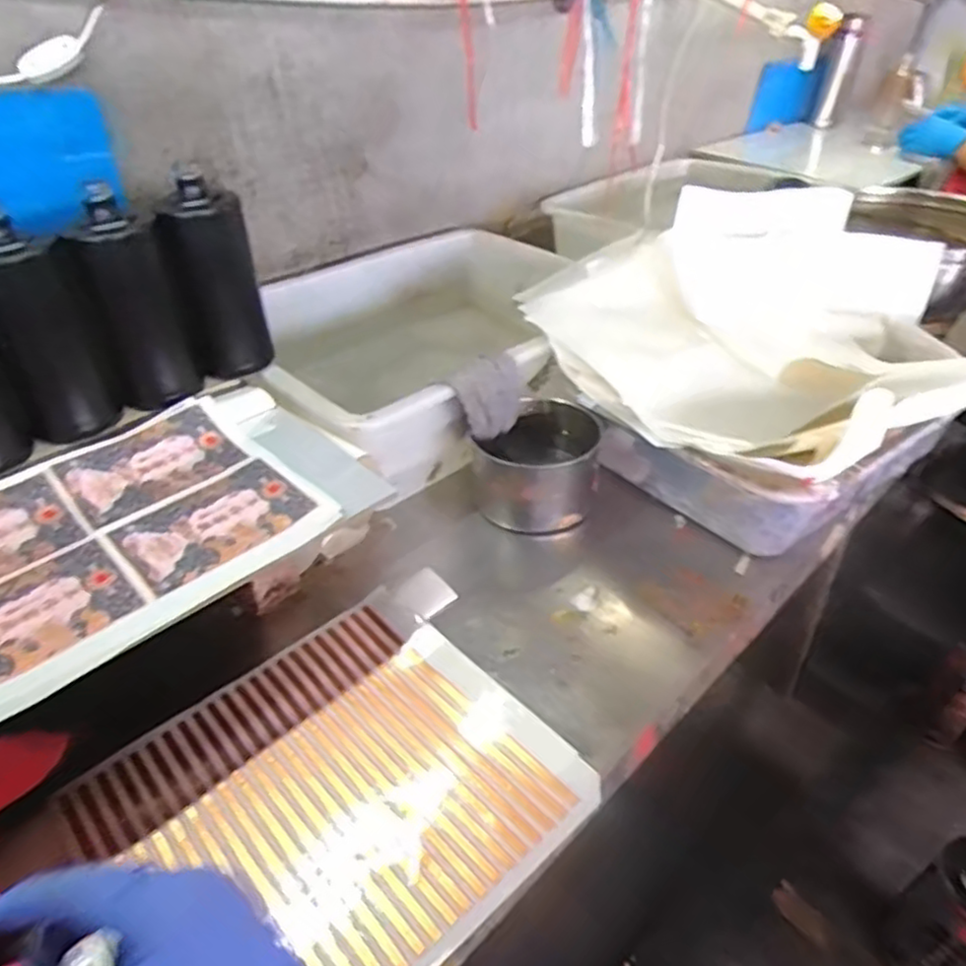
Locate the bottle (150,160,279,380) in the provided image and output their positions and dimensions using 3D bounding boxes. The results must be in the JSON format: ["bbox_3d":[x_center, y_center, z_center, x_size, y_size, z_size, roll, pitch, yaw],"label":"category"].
[{"bbox_3d":[-0.254,-0.186,0.668,0.062,0.175,0.069,15,41,14],"label":"bottle"}]

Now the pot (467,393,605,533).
[{"bbox_3d":[0.060,-0.024,0.751,0.117,0.089,0.127,1,40,-1],"label":"pot"}]

